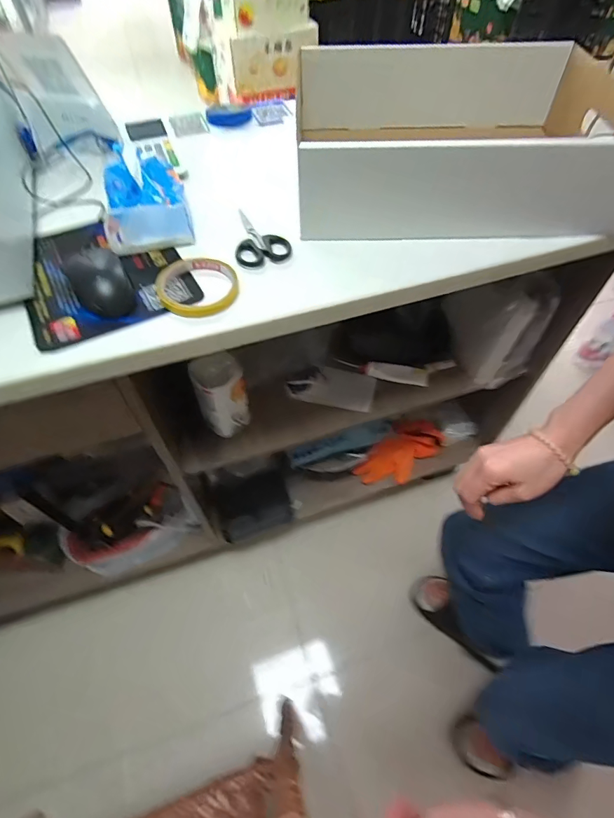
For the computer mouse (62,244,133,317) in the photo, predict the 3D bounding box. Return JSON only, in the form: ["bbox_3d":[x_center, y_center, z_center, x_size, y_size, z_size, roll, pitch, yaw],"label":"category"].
[{"bbox_3d":[-0.232,-0.151,0.462,0.056,0.033,0.124,-26,59,-17],"label":"computer mouse"}]

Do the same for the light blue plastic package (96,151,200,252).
[{"bbox_3d":[-0.188,-0.214,0.499,0.096,0.051,0.020,-11,56,-8],"label":"light blue plastic package"}]

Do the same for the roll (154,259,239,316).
[{"bbox_3d":[-0.123,-0.138,0.473,0.089,0.014,0.088,-10,56,-7],"label":"roll"}]

